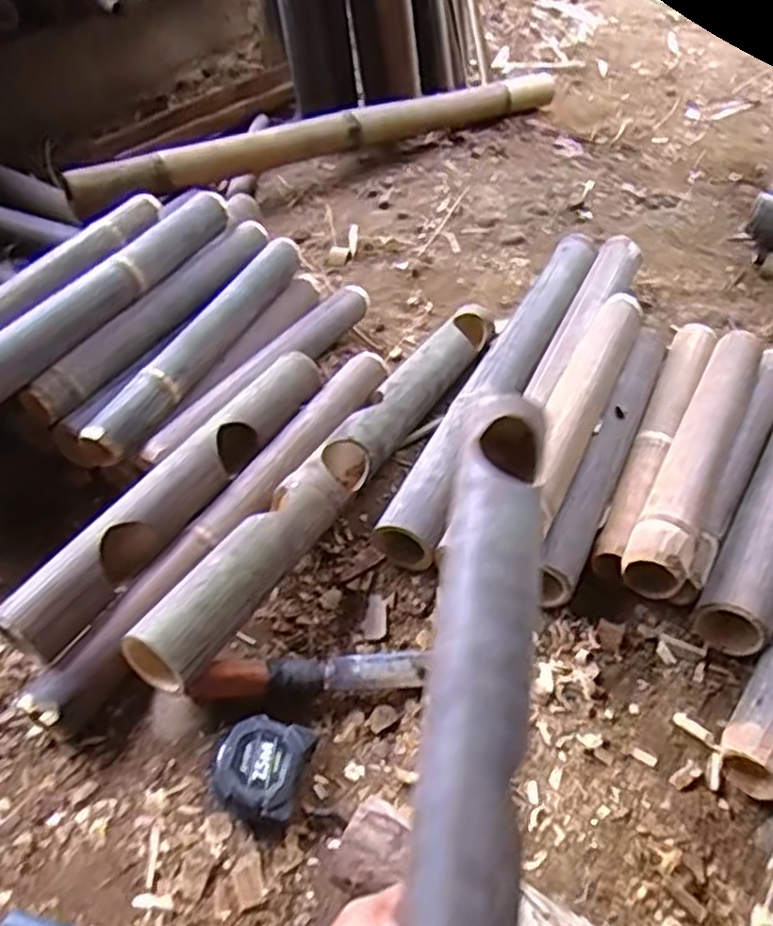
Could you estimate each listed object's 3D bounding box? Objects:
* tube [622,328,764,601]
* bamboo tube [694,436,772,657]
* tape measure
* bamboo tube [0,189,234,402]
[{"bbox_3d":[0.375,-0.025,0.834,0.066,0.057,0.461,23,50,21],"label":"tube"},{"bbox_3d":[0.478,0.029,0.851,0.068,0.076,0.481,26,53,23],"label":"bamboo tube"},{"bbox_3d":[-0.112,0.279,0.648,0.075,0.054,0.081,11,47,11],"label":"tape measure"},{"bbox_3d":[-0.395,-0.215,0.936,0.063,0.051,0.595,18,49,17],"label":"bamboo tube"}]

